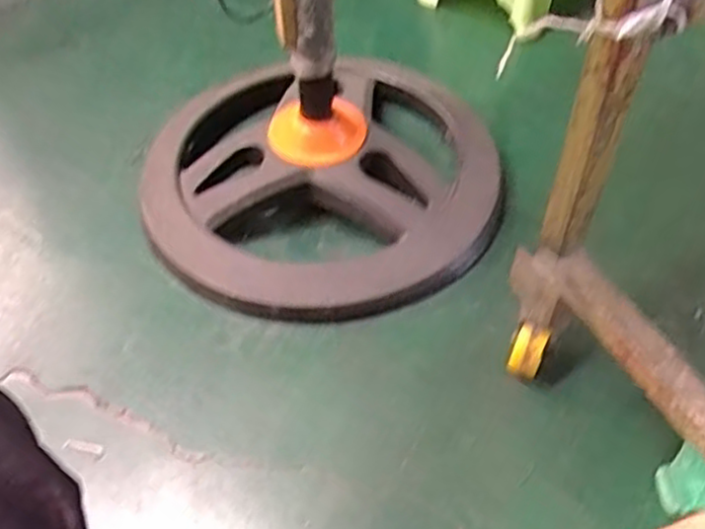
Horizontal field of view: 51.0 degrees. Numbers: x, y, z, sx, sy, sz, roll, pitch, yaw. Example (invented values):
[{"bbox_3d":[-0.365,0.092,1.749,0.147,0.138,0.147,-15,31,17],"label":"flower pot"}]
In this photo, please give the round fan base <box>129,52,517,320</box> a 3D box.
[{"bbox_3d":[-0.040,-0.120,0.945,0.442,0.105,0.411,-1,51,1],"label":"round fan base"}]

